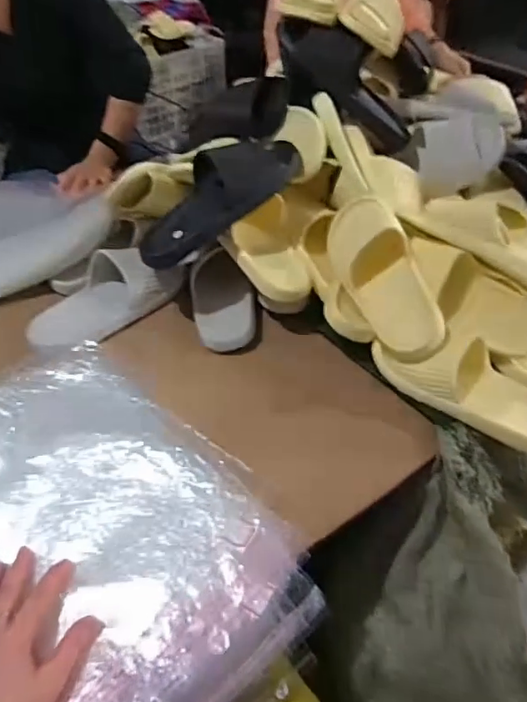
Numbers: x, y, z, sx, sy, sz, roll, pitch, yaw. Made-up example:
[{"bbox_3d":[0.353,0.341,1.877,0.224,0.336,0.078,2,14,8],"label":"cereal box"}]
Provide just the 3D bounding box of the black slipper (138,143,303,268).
[{"bbox_3d":[-0.074,-0.231,0.785,0.272,0.068,0.093,-37,48,7],"label":"black slipper"}]

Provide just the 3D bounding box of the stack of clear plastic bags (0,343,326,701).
[{"bbox_3d":[-0.209,0.209,0.558,0.457,0.099,0.360,34,54,31],"label":"stack of clear plastic bags"}]

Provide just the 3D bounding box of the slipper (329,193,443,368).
[{"bbox_3d":[0.159,-0.108,0.734,0.108,0.078,0.270,-34,62,23],"label":"slipper"}]

